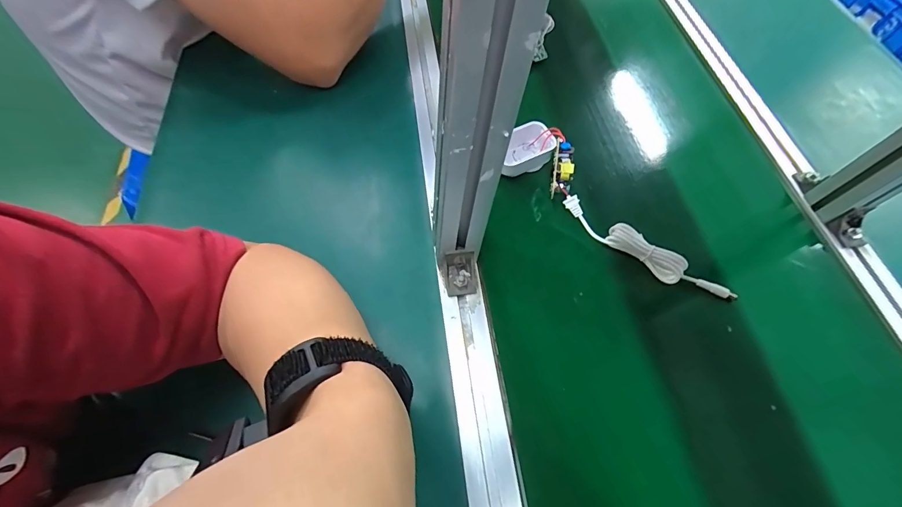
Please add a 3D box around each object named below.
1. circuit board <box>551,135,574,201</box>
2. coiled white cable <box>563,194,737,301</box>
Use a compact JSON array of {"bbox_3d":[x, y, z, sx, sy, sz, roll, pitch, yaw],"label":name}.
[{"bbox_3d":[0.120,-0.090,0.414,0.023,0.018,0.060,2,105,-3],"label":"circuit board"},{"bbox_3d":[0.198,-0.003,0.392,0.185,0.020,0.025,32,64,13],"label":"coiled white cable"}]

